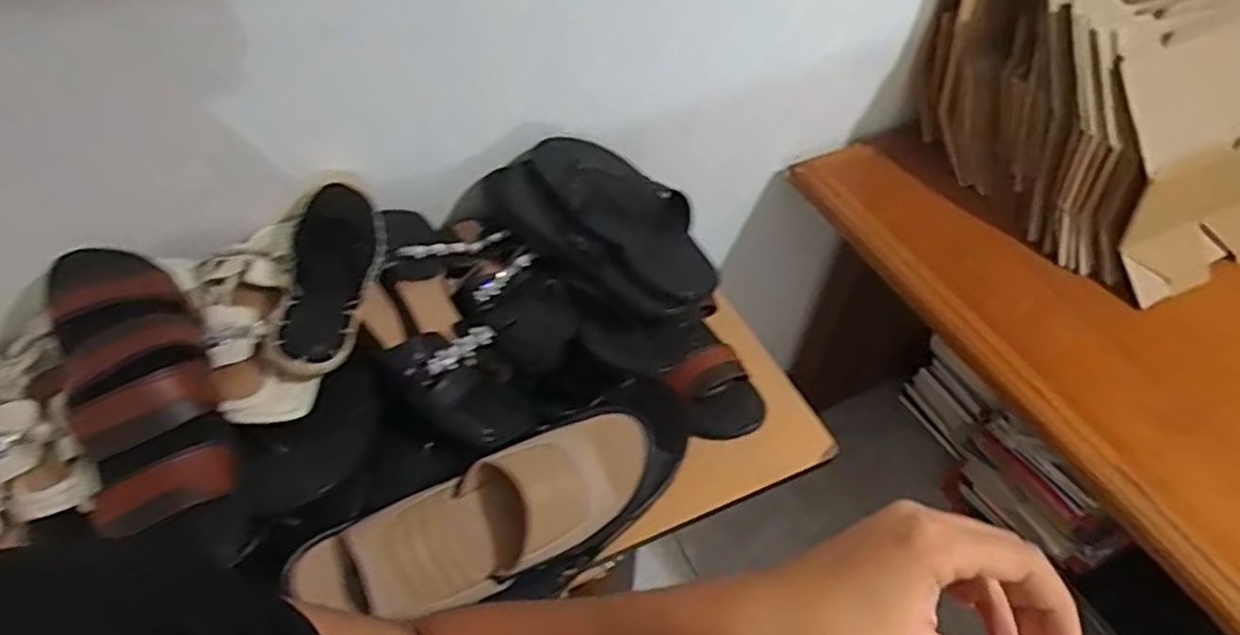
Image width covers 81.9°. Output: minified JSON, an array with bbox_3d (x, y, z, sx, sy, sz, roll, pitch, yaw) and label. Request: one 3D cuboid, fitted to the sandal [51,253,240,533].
[{"bbox_3d":[-0.403,0.030,0.594,0.106,0.067,0.291,-23,56,-19],"label":"sandal"}]

